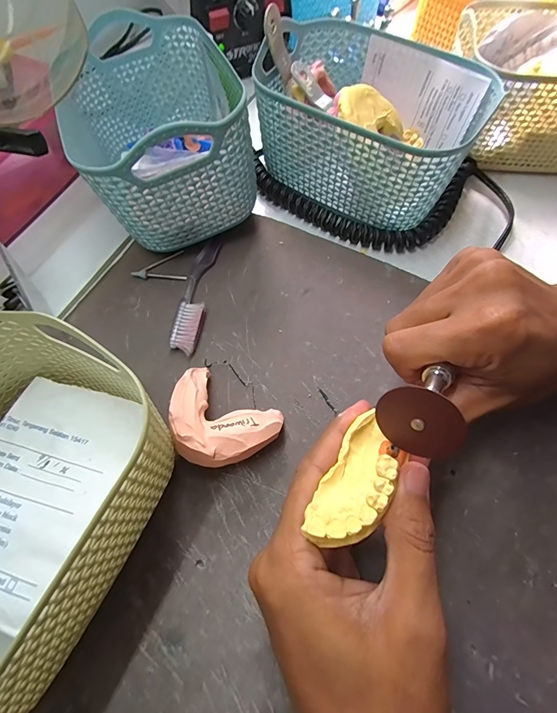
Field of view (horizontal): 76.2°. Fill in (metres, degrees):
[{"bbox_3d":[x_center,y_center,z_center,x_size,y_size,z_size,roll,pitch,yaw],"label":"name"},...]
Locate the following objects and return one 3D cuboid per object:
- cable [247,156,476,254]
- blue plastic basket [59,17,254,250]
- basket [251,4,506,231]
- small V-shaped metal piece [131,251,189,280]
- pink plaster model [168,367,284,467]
[{"bbox_3d":[0.076,-0.132,0.302,0.191,0.016,0.091,0,72,2],"label":"cable"},{"bbox_3d":[-0.093,-0.170,0.275,0.111,0.096,0.171,-19,66,-10],"label":"blue plastic basket"},{"bbox_3d":[0.067,-0.183,0.291,0.164,0.081,0.118,32,68,14],"label":"basket"},{"bbox_3d":[-0.092,-0.069,0.275,0.040,0.004,0.027,-10,65,-6],"label":"small V-shaped metal piece"},{"bbox_3d":[-0.036,0.039,0.211,0.066,0.034,0.051,26,66,11],"label":"pink plaster model"}]

